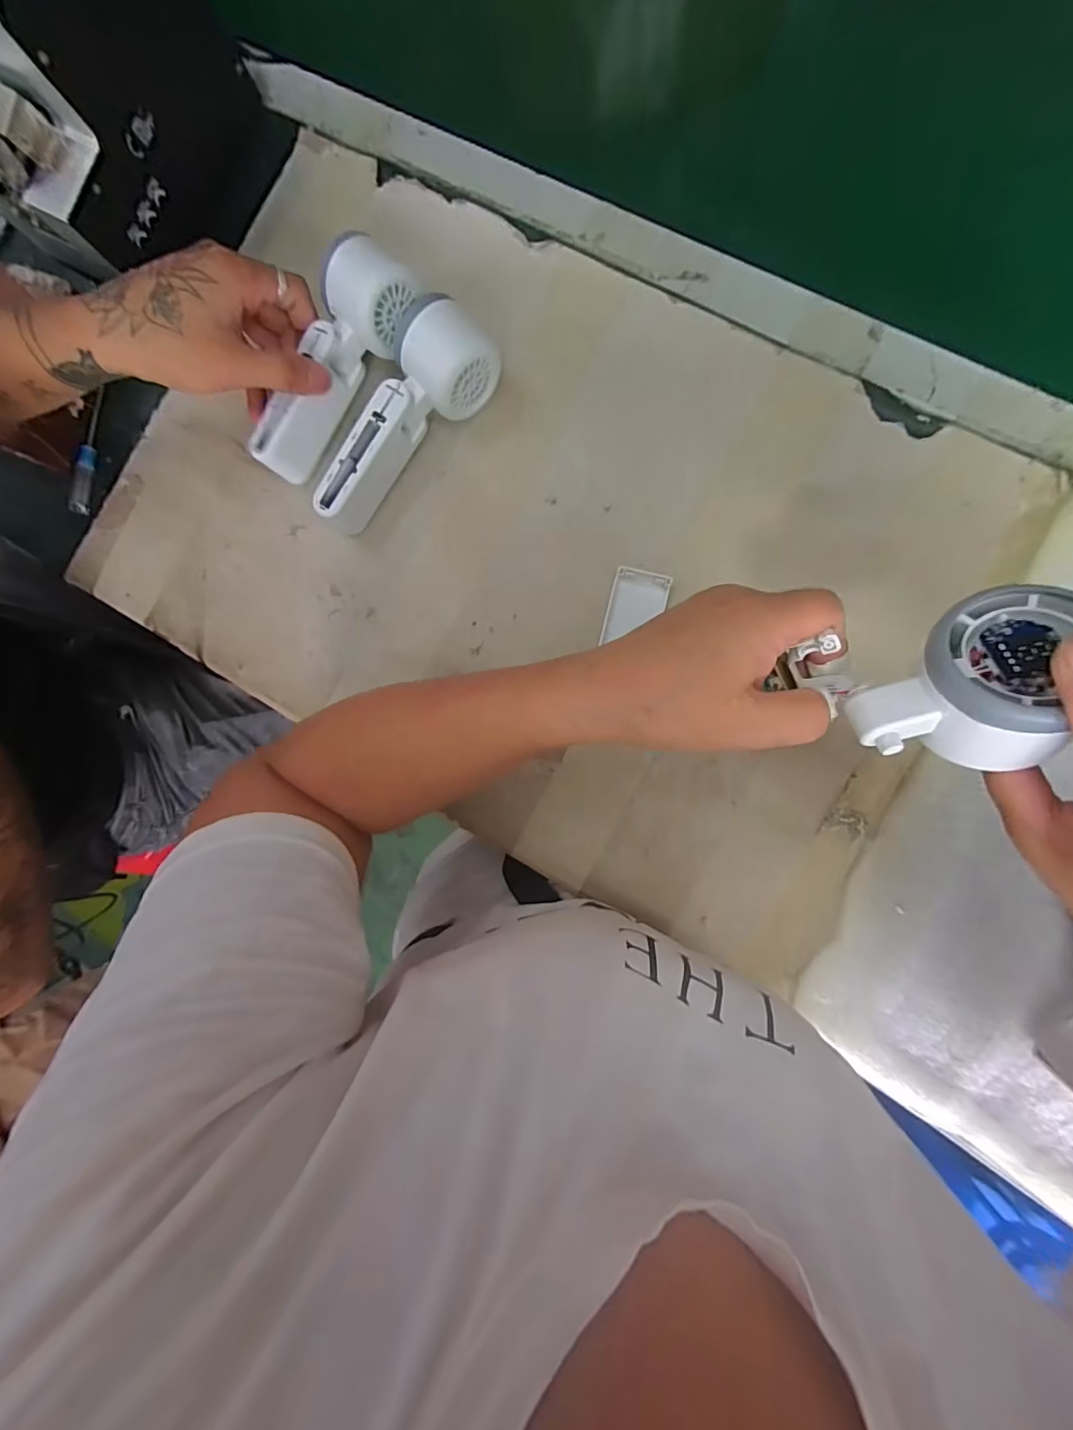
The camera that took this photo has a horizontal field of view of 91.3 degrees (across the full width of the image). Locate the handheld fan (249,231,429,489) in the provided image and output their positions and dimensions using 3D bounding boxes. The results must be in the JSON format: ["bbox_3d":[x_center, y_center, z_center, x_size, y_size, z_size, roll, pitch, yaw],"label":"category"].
[{"bbox_3d":[-0.146,-0.243,0.369,0.053,0.052,0.157,36,93,6],"label":"handheld fan"}]

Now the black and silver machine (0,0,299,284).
[{"bbox_3d":[-0.307,-0.425,0.348,0.139,0.145,0.191,36,93,6],"label":"black and silver machine"}]

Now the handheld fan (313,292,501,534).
[{"bbox_3d":[-0.092,-0.204,0.368,0.055,0.052,0.172,39,93,6],"label":"handheld fan"}]

